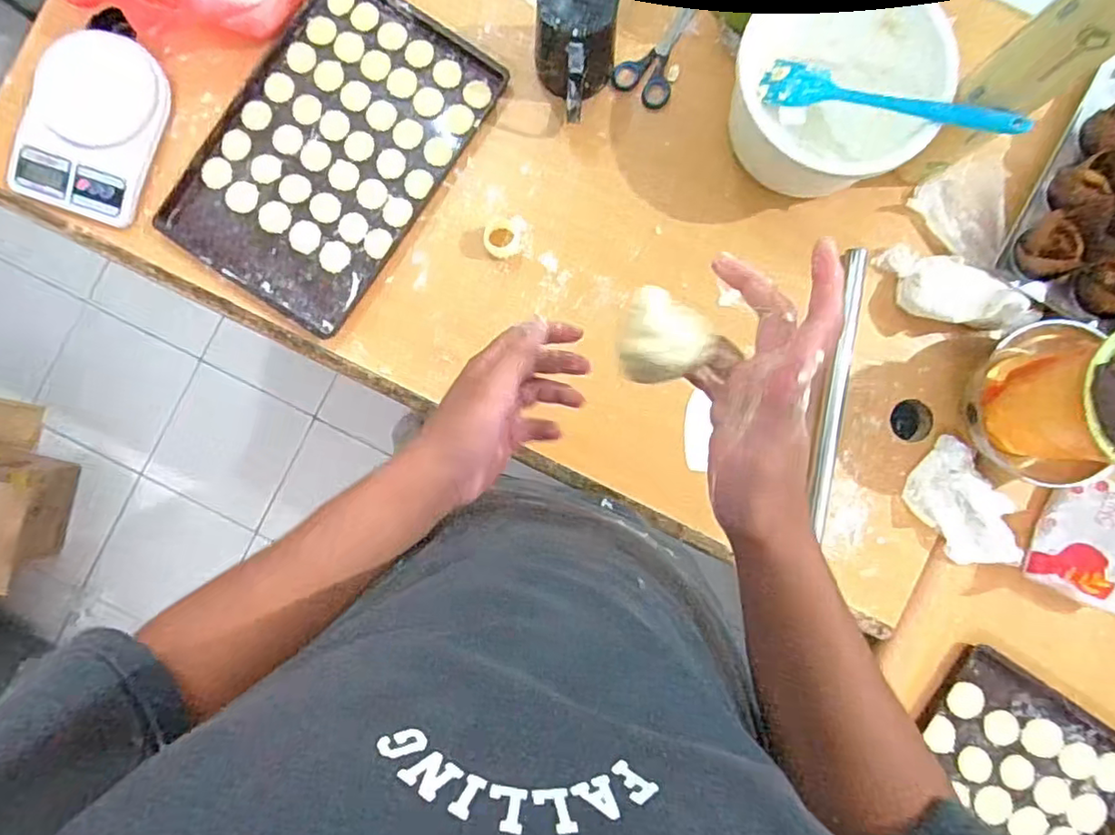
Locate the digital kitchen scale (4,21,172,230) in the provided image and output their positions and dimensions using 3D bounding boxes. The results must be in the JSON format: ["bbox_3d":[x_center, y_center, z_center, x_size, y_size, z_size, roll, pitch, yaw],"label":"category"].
[{"bbox_3d":[-0.522,-0.328,0.677,0.137,0.028,0.198,20,89,-1],"label":"digital kitchen scale"}]

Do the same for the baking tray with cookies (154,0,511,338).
[{"bbox_3d":[-0.258,-0.309,0.697,0.246,0.019,0.372,34,88,0],"label":"baking tray with cookies"}]

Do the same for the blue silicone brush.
[{"bbox_3d":[0.336,-0.328,0.628,0.271,0.023,0.053,32,88,33],"label":"blue silicone brush"}]

